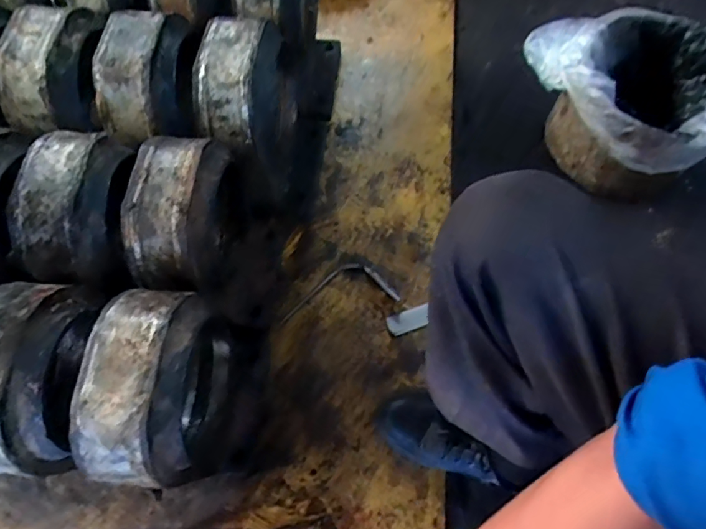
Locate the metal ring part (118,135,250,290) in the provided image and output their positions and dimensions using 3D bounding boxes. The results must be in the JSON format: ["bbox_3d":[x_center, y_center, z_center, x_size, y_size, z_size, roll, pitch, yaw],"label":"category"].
[{"bbox_3d":[-0.217,-0.059,0.666,0.106,0.199,0.214,5,67,4],"label":"metal ring part"}]

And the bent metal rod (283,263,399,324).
[{"bbox_3d":[-0.029,0.041,0.839,0.204,0.025,0.091,-13,61,0],"label":"bent metal rod"}]

